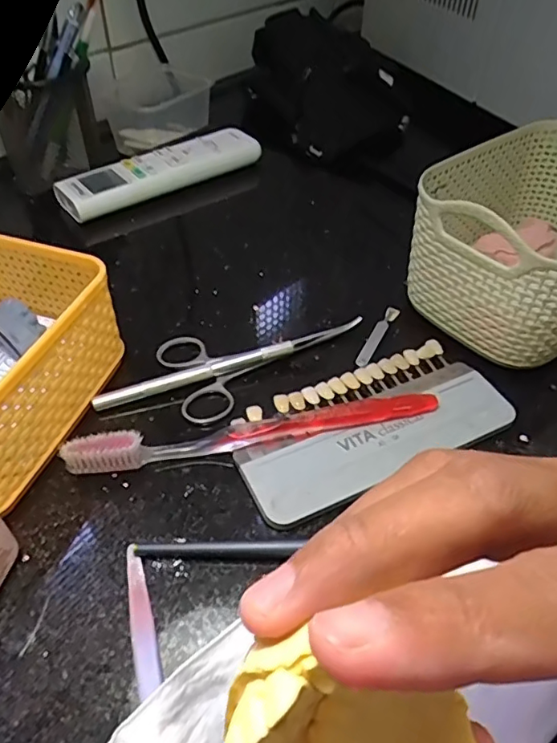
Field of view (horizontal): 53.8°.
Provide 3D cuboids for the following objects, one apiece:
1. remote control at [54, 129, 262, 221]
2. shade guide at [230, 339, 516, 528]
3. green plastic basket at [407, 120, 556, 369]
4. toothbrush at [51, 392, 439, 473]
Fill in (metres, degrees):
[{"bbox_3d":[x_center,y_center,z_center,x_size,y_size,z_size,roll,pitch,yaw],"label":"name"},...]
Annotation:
[{"bbox_3d":[-0.096,-0.170,0.461,0.175,0.022,0.044,-29,55,-28],"label":"remote control"},{"bbox_3d":[0.048,0.028,0.291,0.145,0.014,0.067,-18,50,-20],"label":"shade guide"},{"bbox_3d":[0.162,-0.081,0.343,0.168,0.096,0.113,-29,55,-28],"label":"green plastic basket"},{"bbox_3d":[-0.009,0.032,0.279,0.186,0.020,0.013,-7,47,-11],"label":"toothbrush"}]

